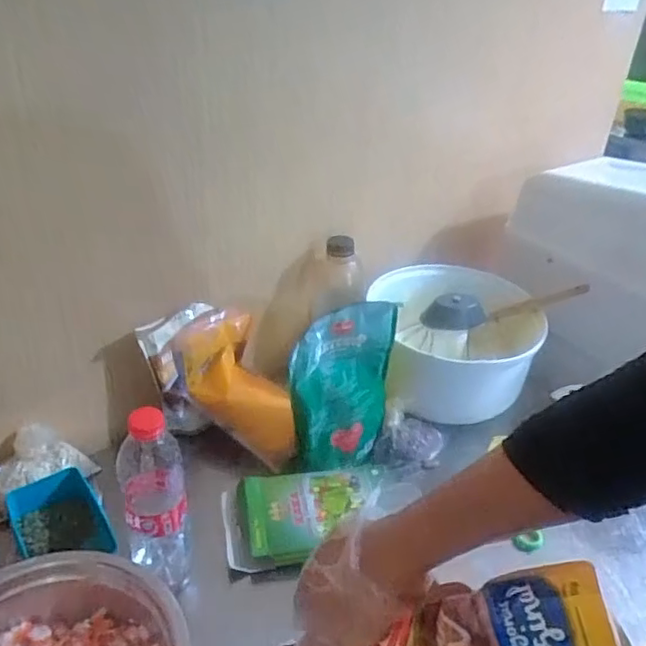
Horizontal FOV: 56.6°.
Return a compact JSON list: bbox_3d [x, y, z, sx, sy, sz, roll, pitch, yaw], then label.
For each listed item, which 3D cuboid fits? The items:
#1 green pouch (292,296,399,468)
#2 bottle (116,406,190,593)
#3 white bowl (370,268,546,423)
[{"bbox_3d":[0.031,0.078,0.754,0.148,0.234,0.031,-24,37,-24],"label":"green pouch"},{"bbox_3d":[-0.172,0.181,0.612,0.061,0.230,0.055,-11,36,-19],"label":"bottle"},{"bbox_3d":[0.212,0.024,0.939,0.250,0.123,0.250,2,34,-1],"label":"white bowl"}]

